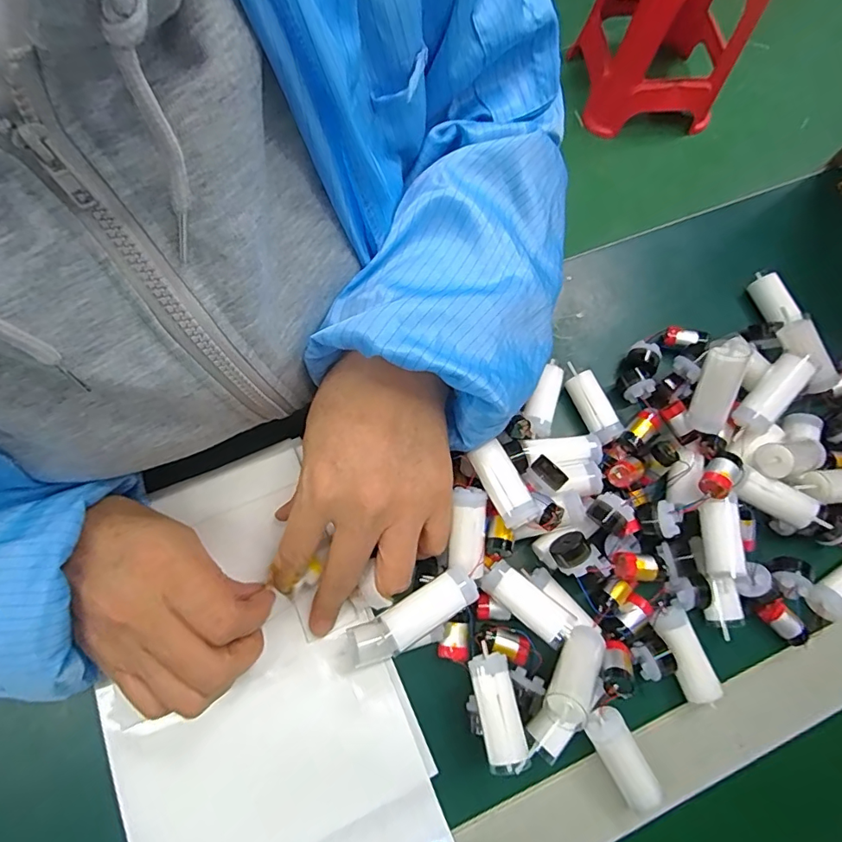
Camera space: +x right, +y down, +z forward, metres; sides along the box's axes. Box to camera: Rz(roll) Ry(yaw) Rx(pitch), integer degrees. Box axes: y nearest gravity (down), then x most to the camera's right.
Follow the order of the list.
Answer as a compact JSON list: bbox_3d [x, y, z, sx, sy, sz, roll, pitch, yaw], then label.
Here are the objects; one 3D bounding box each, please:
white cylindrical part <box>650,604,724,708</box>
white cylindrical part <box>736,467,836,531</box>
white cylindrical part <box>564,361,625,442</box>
[{"bbox_3d":[0.154,0.137,0.286,0.019,0.018,0.052,-20,73,-9],"label":"white cylindrical part"},{"bbox_3d":[0.212,0.047,0.288,0.056,0.013,0.018,28,73,7],"label":"white cylindrical part"},{"bbox_3d":[0.114,-0.012,0.328,0.017,0.023,0.057,-20,73,-9],"label":"white cylindrical part"}]

